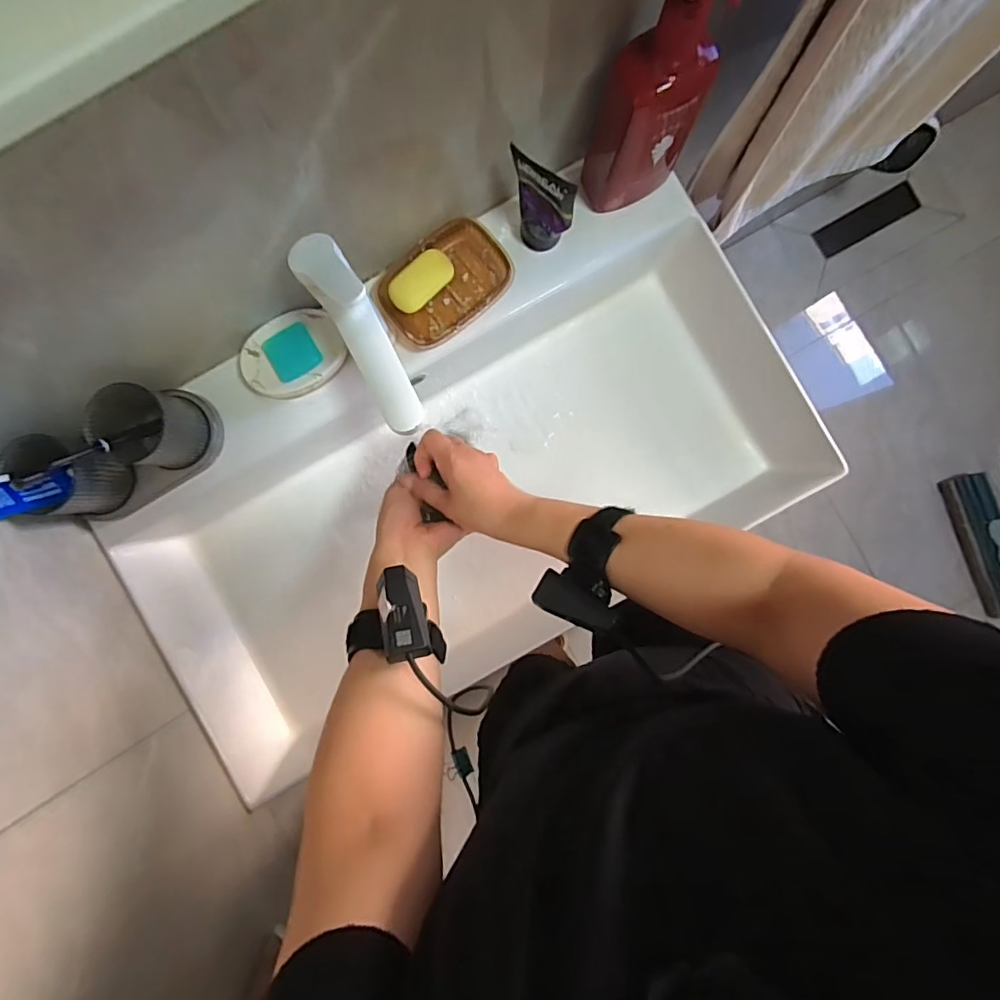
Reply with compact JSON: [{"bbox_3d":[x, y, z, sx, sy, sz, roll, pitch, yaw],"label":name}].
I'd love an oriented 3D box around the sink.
[{"bbox_3d":[-0.050,-0.023,0.667,0.785,0.128,0.413,-27,89,0],"label":"sink"}]

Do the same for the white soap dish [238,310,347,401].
[{"bbox_3d":[-0.231,-0.161,0.590,0.114,0.017,0.082,-25,89,0],"label":"white soap dish"}]

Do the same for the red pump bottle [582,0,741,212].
[{"bbox_3d":[0.138,-0.358,0.479,0.096,0.243,0.063,15,89,1],"label":"red pump bottle"}]

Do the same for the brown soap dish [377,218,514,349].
[{"bbox_3d":[-0.060,-0.241,0.596,0.147,0.020,0.101,-37,89,0],"label":"brown soap dish"}]

